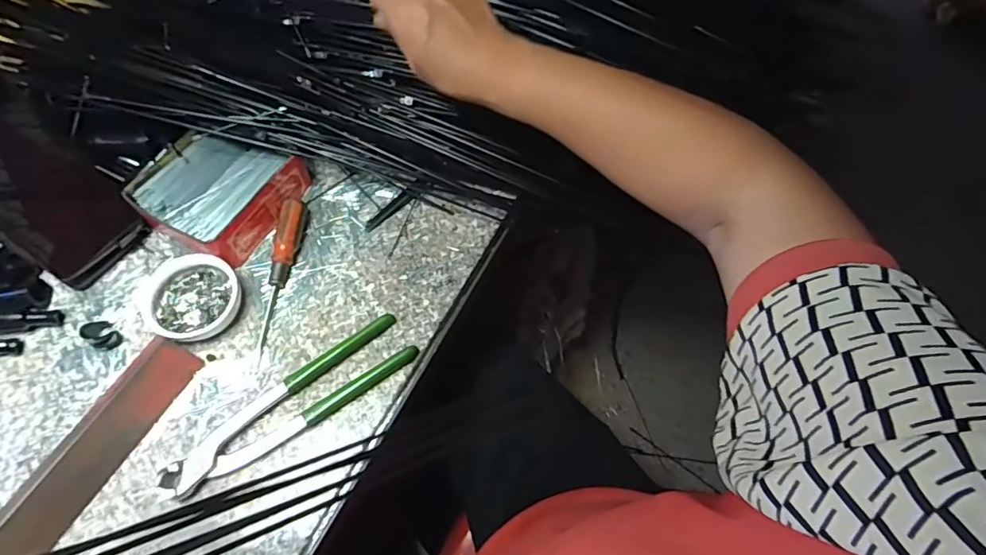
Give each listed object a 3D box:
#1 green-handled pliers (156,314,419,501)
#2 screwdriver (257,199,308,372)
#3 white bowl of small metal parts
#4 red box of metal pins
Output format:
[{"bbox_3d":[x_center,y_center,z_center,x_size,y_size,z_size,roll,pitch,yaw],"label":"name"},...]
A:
[{"bbox_3d":[-0.154,0.097,0.399,0.195,0.016,0.043,-33,70,-16],"label":"green-handled pliers"},{"bbox_3d":[-0.181,-0.001,0.438,0.020,0.022,0.140,2,64,-1],"label":"screwdriver"},{"bbox_3d":[-0.251,0.015,0.429,0.081,0.022,0.069,26,66,10],"label":"white bowl of small metal parts"},{"bbox_3d":[-0.242,-0.076,0.463,0.106,0.043,0.111,27,66,11],"label":"red box of metal pins"}]

